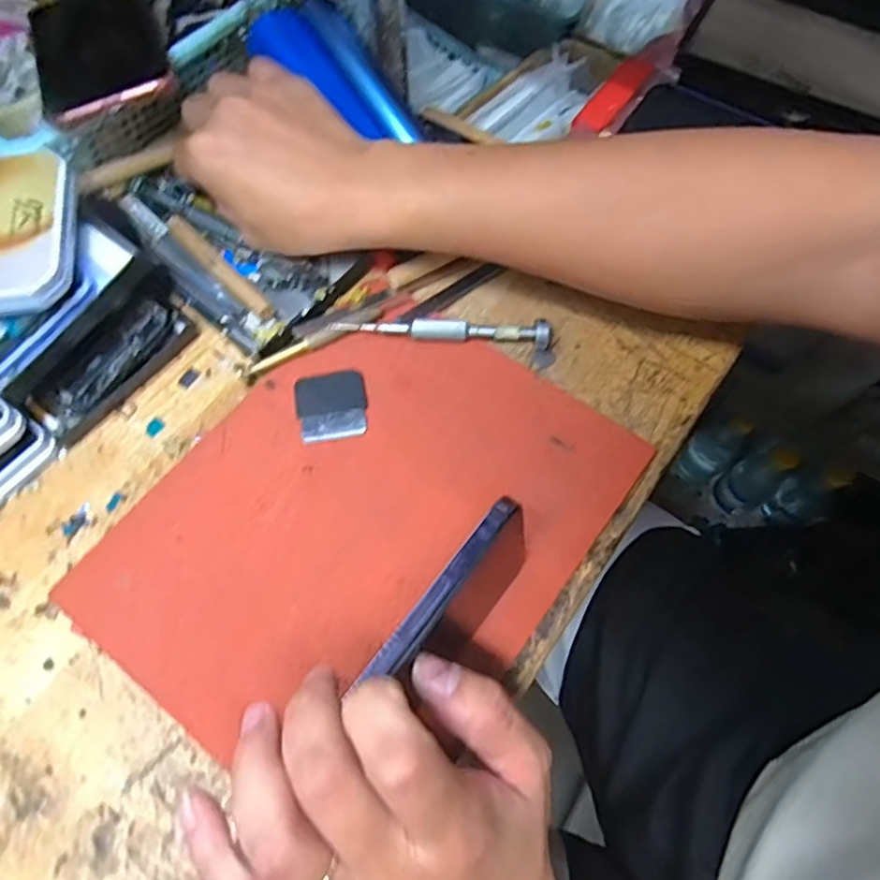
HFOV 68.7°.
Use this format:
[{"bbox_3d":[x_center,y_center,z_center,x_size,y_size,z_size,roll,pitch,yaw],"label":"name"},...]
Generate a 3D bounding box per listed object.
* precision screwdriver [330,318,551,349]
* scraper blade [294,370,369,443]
[{"bbox_3d":[0.001,-0.064,0.379,0.125,0.015,0.013,3,65,1],"label":"precision screwdriver"},{"bbox_3d":[-0.060,-0.019,0.362,0.038,0.004,0.041,-11,65,-5],"label":"scraper blade"}]

